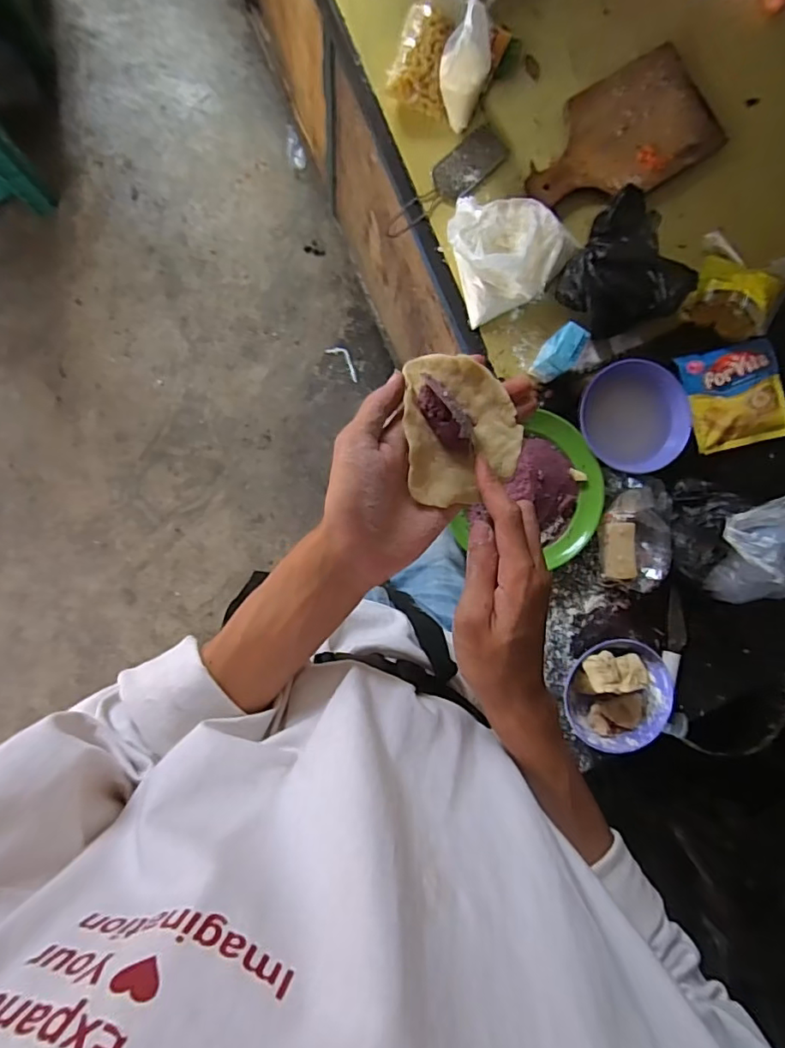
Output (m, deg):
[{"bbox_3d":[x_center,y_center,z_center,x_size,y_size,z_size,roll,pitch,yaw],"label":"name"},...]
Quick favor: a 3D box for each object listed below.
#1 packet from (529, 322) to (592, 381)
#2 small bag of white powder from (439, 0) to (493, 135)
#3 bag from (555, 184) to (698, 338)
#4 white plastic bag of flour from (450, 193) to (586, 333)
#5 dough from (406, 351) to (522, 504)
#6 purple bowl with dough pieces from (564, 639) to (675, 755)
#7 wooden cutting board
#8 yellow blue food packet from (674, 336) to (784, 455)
[{"bbox_3d":[0.217,-0.222,0.704,0.033,0.074,0.057,32,87,-7],"label":"packet"},{"bbox_3d":[0.092,-0.572,0.679,0.058,0.137,0.041,-6,70,-7],"label":"small bag of white powder"},{"bbox_3d":[0.303,-0.339,0.725,0.151,0.055,0.157,-31,95,-5],"label":"bag"},{"bbox_3d":[0.160,-0.374,0.722,0.168,0.054,0.147,-26,95,-6],"label":"white plastic bag of flour"},{"bbox_3d":[0.048,-0.067,0.363,0.079,0.031,0.101,-8,91,-7],"label":"dough"},{"bbox_3d":[0.299,0.226,0.713,0.144,0.061,0.141,0,92,-7],"label":"purple bowl with dough pieces"},{"bbox_3d":[0.318,-0.540,0.758,0.284,0.013,0.160,-33,95,-5],"label":"wooden cutting board"},{"bbox_3d":[0.479,-0.178,0.751,0.139,0.027,0.136,-13,93,-7],"label":"yellow blue food packet"}]

